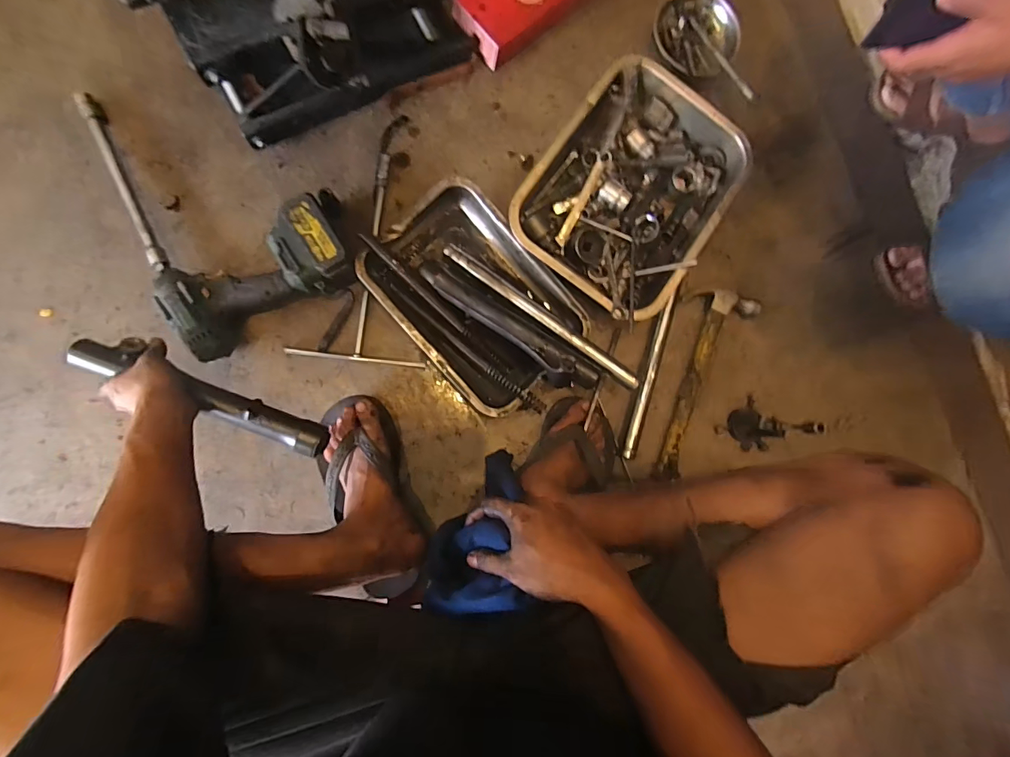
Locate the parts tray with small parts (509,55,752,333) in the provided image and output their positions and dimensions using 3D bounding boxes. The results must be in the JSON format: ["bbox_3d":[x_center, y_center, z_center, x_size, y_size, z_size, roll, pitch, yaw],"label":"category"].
[{"bbox_3d":[0.193,-0.287,0.707,0.272,0.073,0.367,38,82,-5],"label":"parts tray with small parts"}]

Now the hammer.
[{"bbox_3d":[0.326,0.010,0.722,0.112,0.025,0.314,14,85,-8],"label":"hammer"}]

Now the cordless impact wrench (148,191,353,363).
[{"bbox_3d":[-0.326,-0.140,0.620,0.269,0.080,0.132,-34,92,-9],"label":"cordless impact wrench"}]

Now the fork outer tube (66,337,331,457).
[{"bbox_3d":[-0.365,0.019,0.554,0.298,0.037,0.045,24,83,-7],"label":"fork outer tube"}]

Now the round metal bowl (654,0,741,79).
[{"bbox_3d":[0.320,-0.579,0.778,0.138,0.056,0.141,1,87,-9],"label":"round metal bowl"}]

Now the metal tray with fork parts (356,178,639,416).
[{"bbox_3d":[-0.020,-0.094,0.650,0.211,0.086,0.361,-42,93,-9],"label":"metal tray with fork parts"}]

